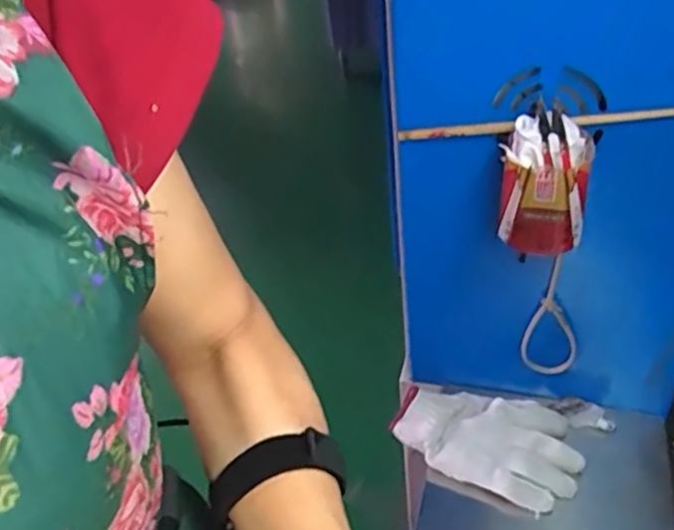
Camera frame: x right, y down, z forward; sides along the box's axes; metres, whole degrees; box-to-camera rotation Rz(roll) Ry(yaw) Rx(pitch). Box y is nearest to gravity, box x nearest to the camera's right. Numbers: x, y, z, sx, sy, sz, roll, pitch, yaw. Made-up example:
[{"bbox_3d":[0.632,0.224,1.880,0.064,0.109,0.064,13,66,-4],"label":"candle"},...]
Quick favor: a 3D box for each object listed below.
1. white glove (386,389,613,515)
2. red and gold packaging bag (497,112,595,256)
[{"bbox_3d":[0.170,0.166,0.713,0.191,0.043,0.141,17,44,26],"label":"white glove"},{"bbox_3d":[0.164,-0.067,0.543,0.064,0.102,0.056,5,40,14],"label":"red and gold packaging bag"}]

